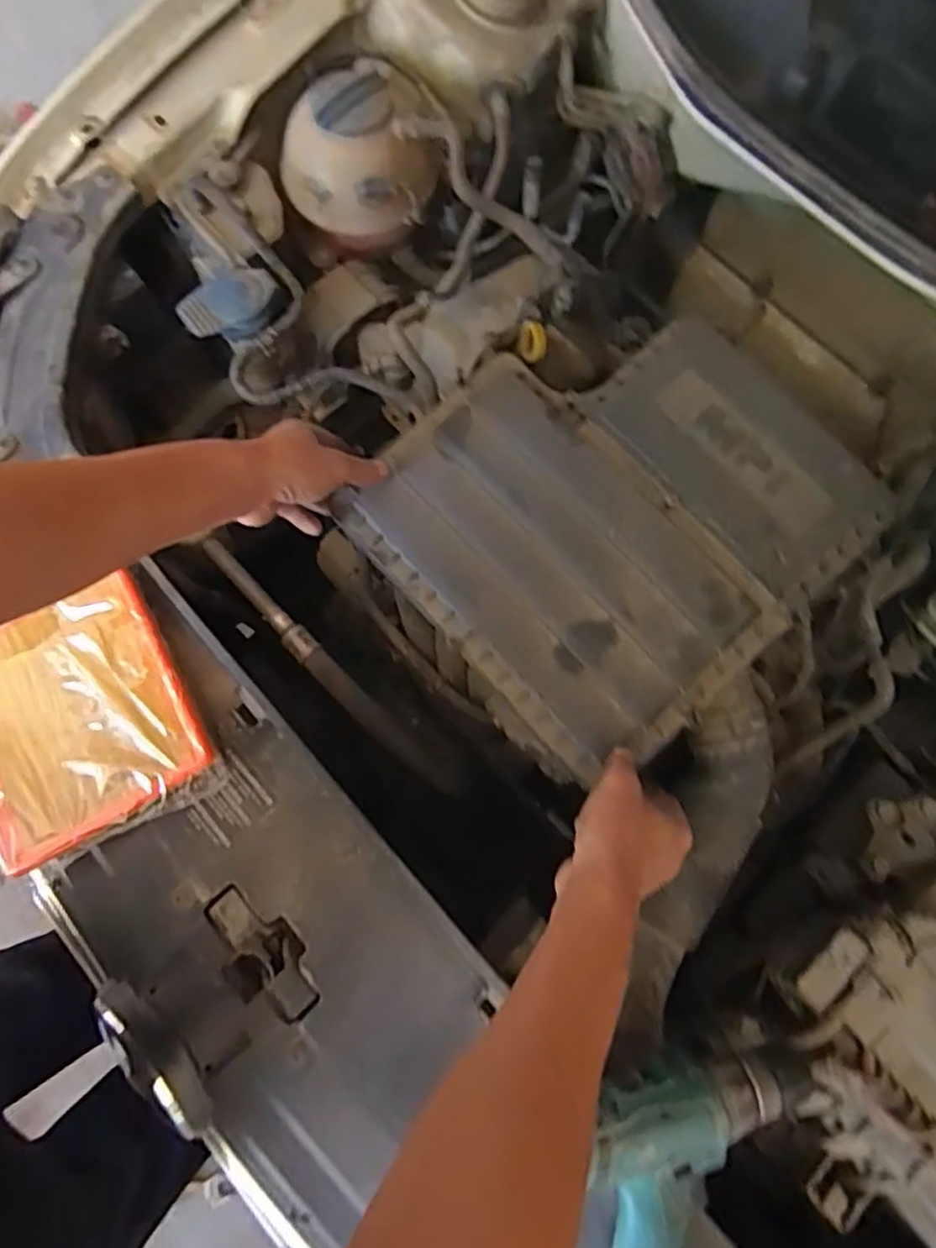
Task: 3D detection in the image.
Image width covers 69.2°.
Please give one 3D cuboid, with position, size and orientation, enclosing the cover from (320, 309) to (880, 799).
[{"bbox_3d":[0.115,-0.093,0.569,0.330,0.077,0.332,-41,79,-12],"label":"cover"}]

